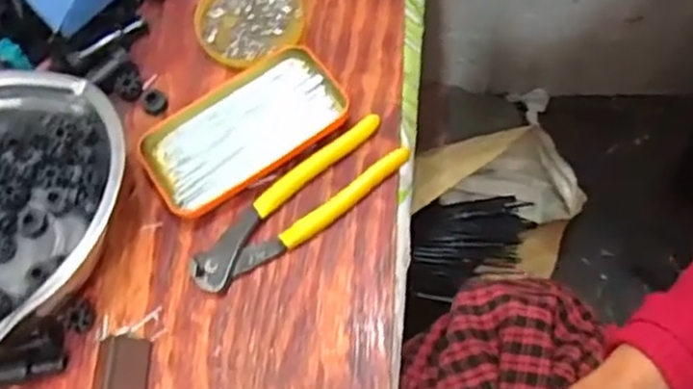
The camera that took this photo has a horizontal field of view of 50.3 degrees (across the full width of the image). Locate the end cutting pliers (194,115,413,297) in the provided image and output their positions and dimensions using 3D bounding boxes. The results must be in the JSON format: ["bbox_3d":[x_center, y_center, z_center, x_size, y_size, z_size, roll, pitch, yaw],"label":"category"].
[{"bbox_3d":[-0.032,0.009,0.496,0.161,0.015,0.048,-40,67,-12],"label":"end cutting pliers"}]

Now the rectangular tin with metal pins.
[{"bbox_3d":[-0.073,-0.047,0.520,0.141,0.016,0.077,-34,66,-9],"label":"rectangular tin with metal pins"}]

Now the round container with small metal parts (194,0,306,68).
[{"bbox_3d":[-0.074,-0.135,0.569,0.083,0.012,0.084,-3,65,6],"label":"round container with small metal parts"}]

